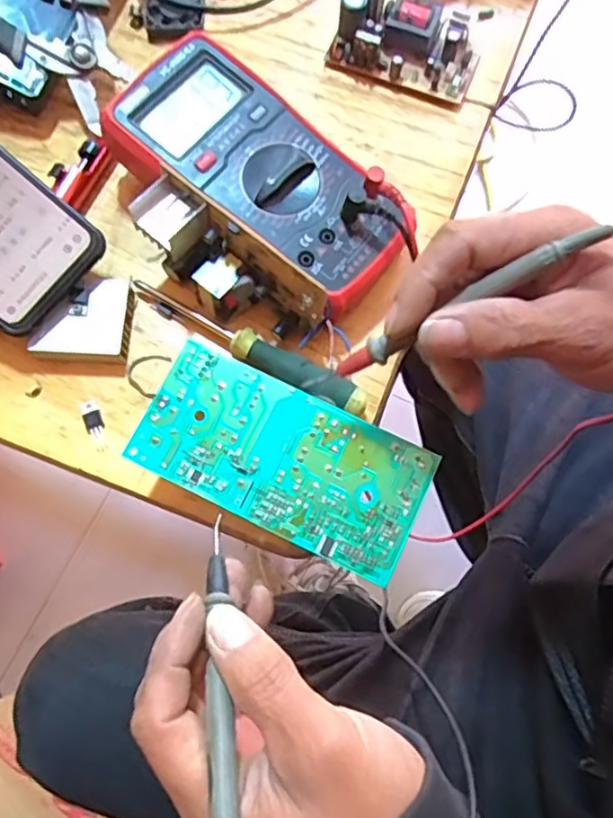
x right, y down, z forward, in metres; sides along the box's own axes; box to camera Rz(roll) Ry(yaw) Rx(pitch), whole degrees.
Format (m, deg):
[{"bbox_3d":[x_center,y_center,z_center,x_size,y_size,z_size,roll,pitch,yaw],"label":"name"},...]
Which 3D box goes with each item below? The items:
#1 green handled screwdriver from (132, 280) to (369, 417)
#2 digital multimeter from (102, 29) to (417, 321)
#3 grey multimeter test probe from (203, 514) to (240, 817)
[{"bbox_3d":[-0.035,-0.037,0.367,0.154,0.018,0.018,28,75,7],"label":"green handled screwdriver"},{"bbox_3d":[-0.026,-0.135,0.378,0.179,0.053,0.087,39,77,9],"label":"digital multimeter"},{"bbox_3d":[-0.032,0.105,0.242,0.009,0.006,0.148,-5,51,-3],"label":"grey multimeter test probe"}]

